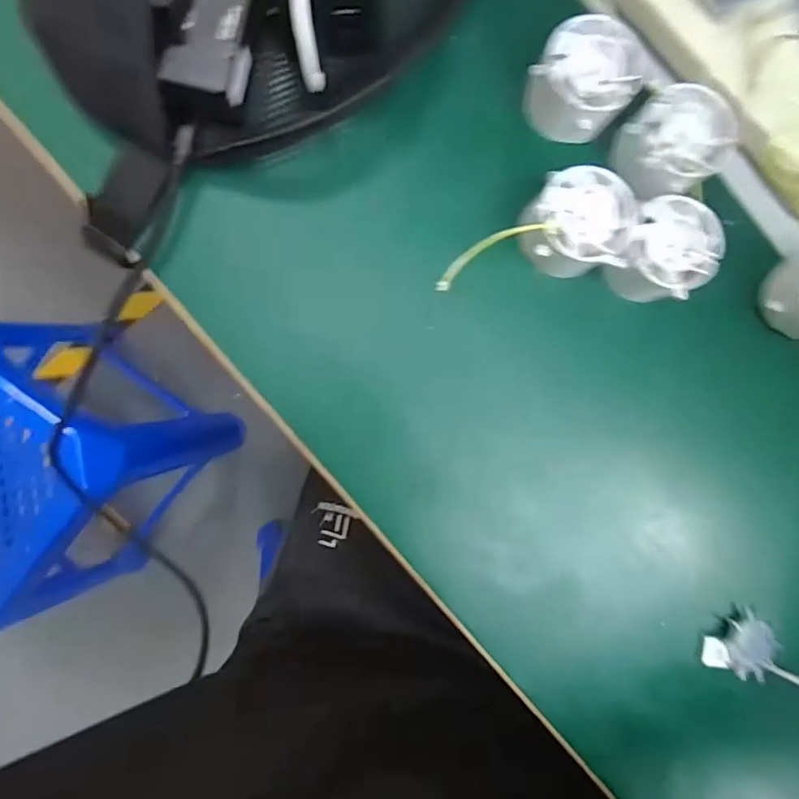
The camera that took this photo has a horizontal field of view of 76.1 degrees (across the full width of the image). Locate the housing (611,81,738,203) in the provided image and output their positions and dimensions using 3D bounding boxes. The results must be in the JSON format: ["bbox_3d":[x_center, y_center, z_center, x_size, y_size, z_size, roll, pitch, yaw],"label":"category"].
[{"bbox_3d":[0.151,-0.139,0.285,0.056,0.035,0.054,-16,91,-7],"label":"housing"}]

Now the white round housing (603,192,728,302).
[{"bbox_3d":[0.147,-0.083,0.286,0.046,0.038,0.047,0,89,-7],"label":"white round housing"}]

